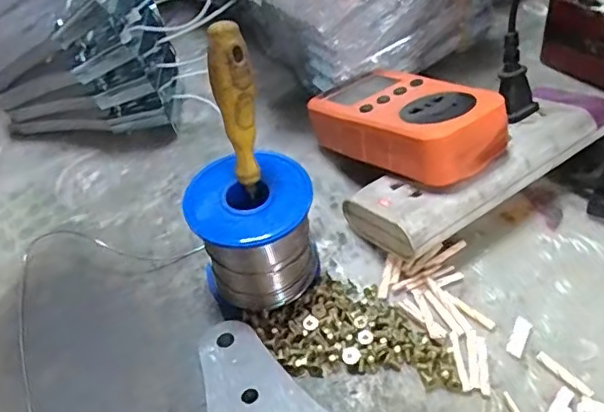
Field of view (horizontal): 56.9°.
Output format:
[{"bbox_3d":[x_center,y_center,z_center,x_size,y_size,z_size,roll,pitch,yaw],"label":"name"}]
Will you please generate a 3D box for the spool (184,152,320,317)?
[{"bbox_3d":[-0.024,0.016,0.301,0.061,0.066,0.059,-3,47,4],"label":"spool"}]

